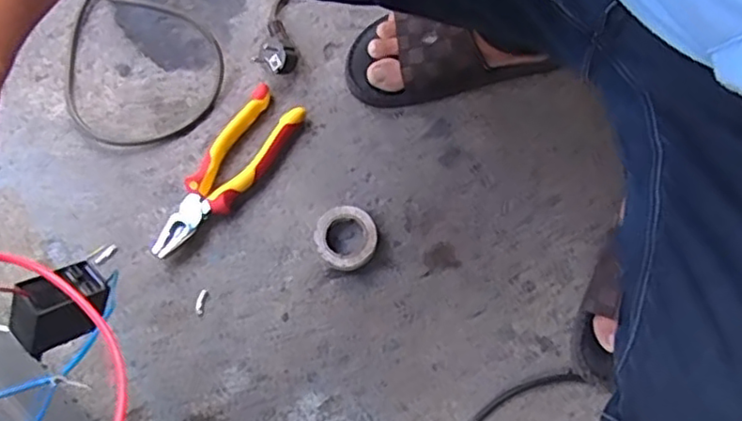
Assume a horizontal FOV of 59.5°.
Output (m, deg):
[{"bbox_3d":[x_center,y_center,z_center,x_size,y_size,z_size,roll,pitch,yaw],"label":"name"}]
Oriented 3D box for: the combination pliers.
[{"bbox_3d":[-0.144,-0.035,0.641,0.057,0.021,0.194,35,78,9],"label":"combination pliers"}]

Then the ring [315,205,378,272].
[{"bbox_3d":[-0.024,0.026,0.630,0.058,0.017,0.059,0,75,0],"label":"ring"}]

